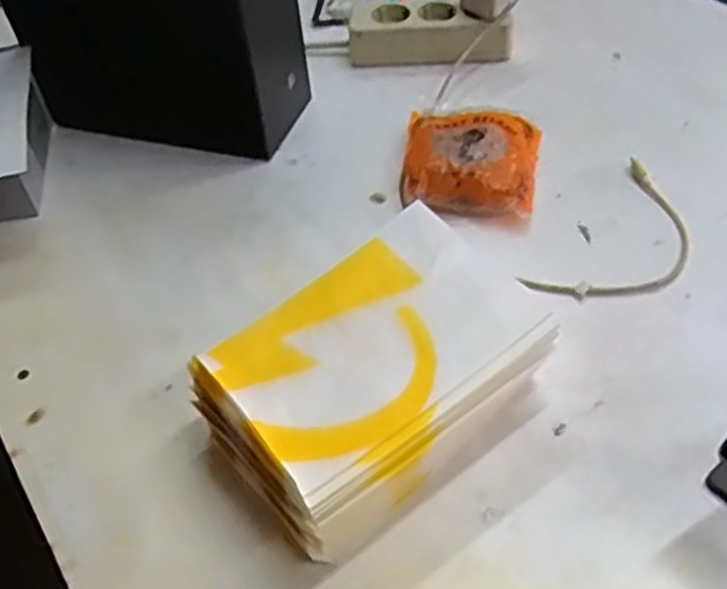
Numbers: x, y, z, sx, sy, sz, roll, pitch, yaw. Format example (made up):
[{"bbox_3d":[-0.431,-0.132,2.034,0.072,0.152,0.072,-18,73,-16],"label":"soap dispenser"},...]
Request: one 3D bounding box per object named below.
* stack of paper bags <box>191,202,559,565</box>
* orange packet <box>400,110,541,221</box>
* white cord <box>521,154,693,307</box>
[{"bbox_3d":[0.006,0.048,0.444,0.185,0.077,0.127,-34,55,-21],"label":"stack of paper bags"},{"bbox_3d":[0.085,-0.108,0.598,0.105,0.034,0.115,4,50,9],"label":"orange packet"},{"bbox_3d":[0.188,-0.036,0.539,0.079,0.012,0.159,33,60,29],"label":"white cord"}]

